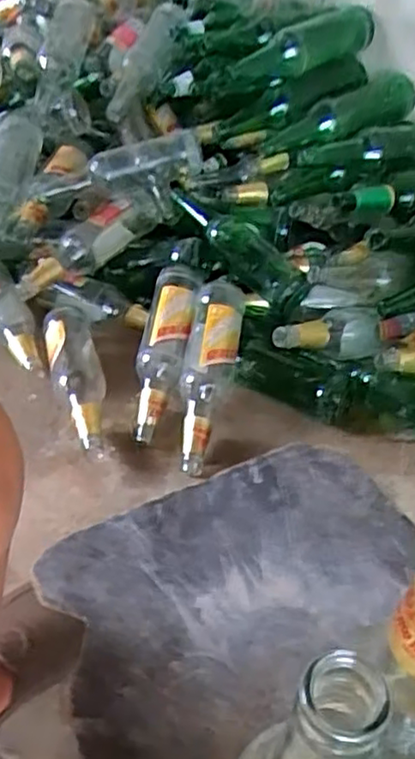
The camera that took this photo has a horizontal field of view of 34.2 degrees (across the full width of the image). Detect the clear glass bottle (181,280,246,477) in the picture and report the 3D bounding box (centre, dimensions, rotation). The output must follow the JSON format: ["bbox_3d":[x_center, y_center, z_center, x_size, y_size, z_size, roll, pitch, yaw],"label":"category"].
[{"bbox_3d":[0.001,-0.010,0.895,0.068,0.065,0.277,7,67,8],"label":"clear glass bottle"}]

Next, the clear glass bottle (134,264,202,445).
[{"bbox_3d":[-0.063,-0.042,0.937,0.073,0.054,0.274,7,67,9],"label":"clear glass bottle"}]

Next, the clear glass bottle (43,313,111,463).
[{"bbox_3d":[-0.182,-0.006,0.938,0.073,0.059,0.268,-10,46,-9],"label":"clear glass bottle"}]

